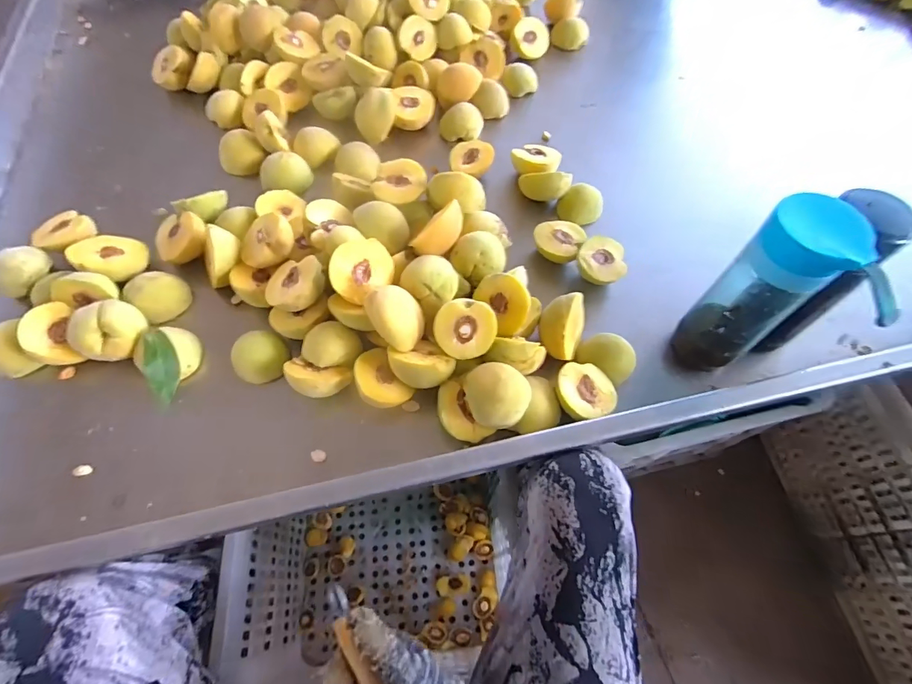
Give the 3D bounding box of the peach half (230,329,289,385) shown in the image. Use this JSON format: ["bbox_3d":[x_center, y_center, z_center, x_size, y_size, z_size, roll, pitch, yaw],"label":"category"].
[{"bbox_3d":[-0.212,0.017,0.472,0.055,0.031,0.047,-2,63,-1],"label":"peach half"}]

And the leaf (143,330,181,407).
[{"bbox_3d":[-0.303,0.025,0.455,0.027,0.018,0.075,-11,91,-6],"label":"leaf"}]

